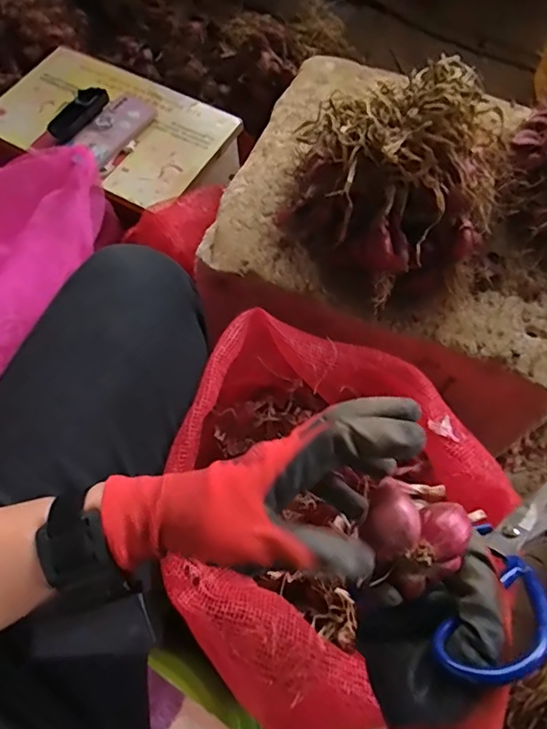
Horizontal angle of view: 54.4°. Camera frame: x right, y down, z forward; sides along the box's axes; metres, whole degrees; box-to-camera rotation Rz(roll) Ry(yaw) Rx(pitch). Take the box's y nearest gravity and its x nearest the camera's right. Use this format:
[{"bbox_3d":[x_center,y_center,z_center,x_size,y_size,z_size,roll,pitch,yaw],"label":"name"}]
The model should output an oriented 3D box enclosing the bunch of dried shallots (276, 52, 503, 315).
[{"bbox_3d":[0.131,-0.190,0.543,0.185,0.167,0.200,-32,68,-14],"label":"bunch of dried shallots"}]

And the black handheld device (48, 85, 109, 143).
[{"bbox_3d":[-0.311,-0.400,0.847,0.107,0.027,0.041,-40,69,4],"label":"black handheld device"}]

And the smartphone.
[{"bbox_3d":[-0.249,-0.378,0.845,0.073,0.015,0.146,36,67,5],"label":"smartphone"}]

